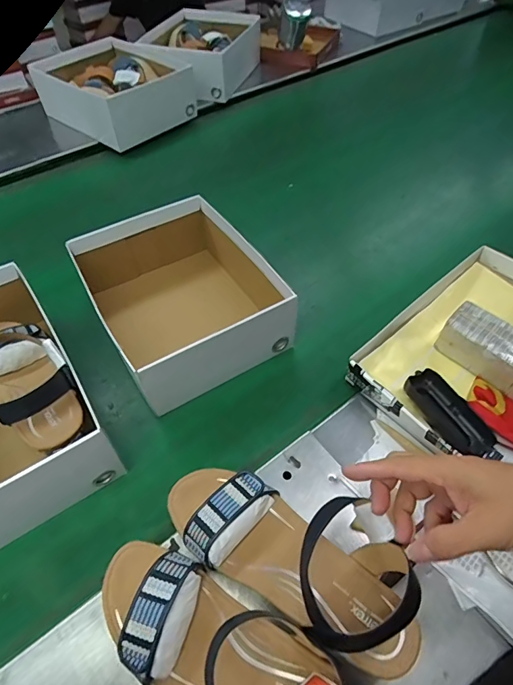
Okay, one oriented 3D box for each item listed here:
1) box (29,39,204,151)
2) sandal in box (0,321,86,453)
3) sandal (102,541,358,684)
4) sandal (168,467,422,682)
[{"bbox_3d":[-0.334,-0.590,0.989,0.330,0.098,0.251,33,59,26],"label":"box"},{"bbox_3d":[-0.268,0.031,0.484,0.087,0.094,0.236,-36,58,-24],"label":"sandal in box"},{"bbox_3d":[-0.032,0.230,0.318,0.229,0.069,0.084,11,49,35],"label":"sandal"},{"bbox_3d":[0.025,0.172,0.366,0.226,0.063,0.095,19,53,30],"label":"sandal"}]

